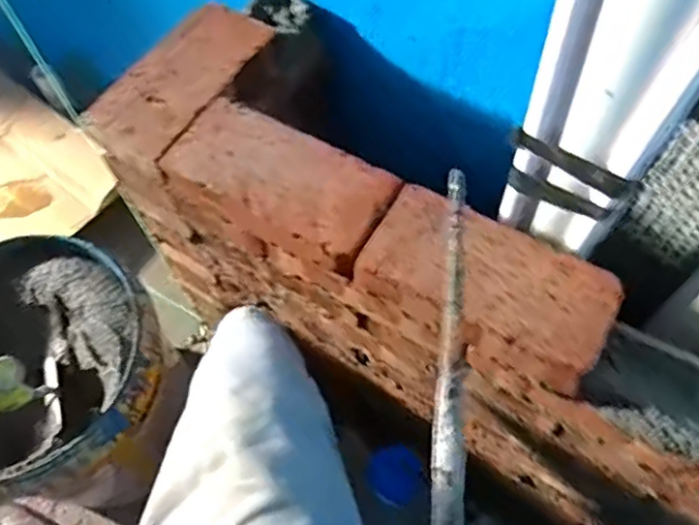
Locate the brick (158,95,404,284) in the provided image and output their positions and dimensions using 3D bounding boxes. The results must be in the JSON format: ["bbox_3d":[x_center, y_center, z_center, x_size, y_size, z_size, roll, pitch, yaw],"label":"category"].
[{"bbox_3d":[-0.069,-0.076,0.655,0.224,0.071,0.115,28,66,17],"label":"brick"}]

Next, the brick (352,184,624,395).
[{"bbox_3d":[0.123,0.028,0.597,0.219,0.075,0.111,25,66,16],"label":"brick"}]

